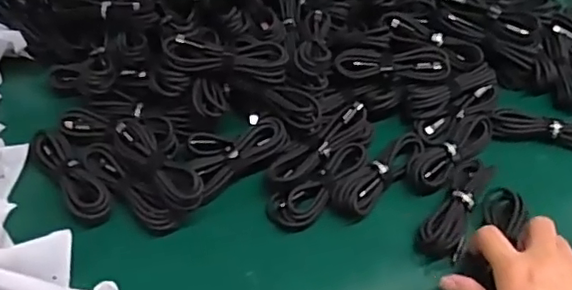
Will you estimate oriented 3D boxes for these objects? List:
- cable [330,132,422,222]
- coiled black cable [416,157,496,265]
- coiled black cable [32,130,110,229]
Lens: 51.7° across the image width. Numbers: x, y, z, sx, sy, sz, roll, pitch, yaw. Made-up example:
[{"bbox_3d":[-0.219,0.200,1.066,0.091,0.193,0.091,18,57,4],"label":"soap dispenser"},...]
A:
[{"bbox_3d":[0.084,0.023,0.530,0.035,0.026,0.114,34,53,23],"label":"cable"},{"bbox_3d":[0.146,0.052,0.507,0.036,0.019,0.115,24,50,16],"label":"coiled black cable"},{"bbox_3d":[-0.184,0.025,0.505,0.031,0.021,0.103,-26,55,-26],"label":"coiled black cable"}]

